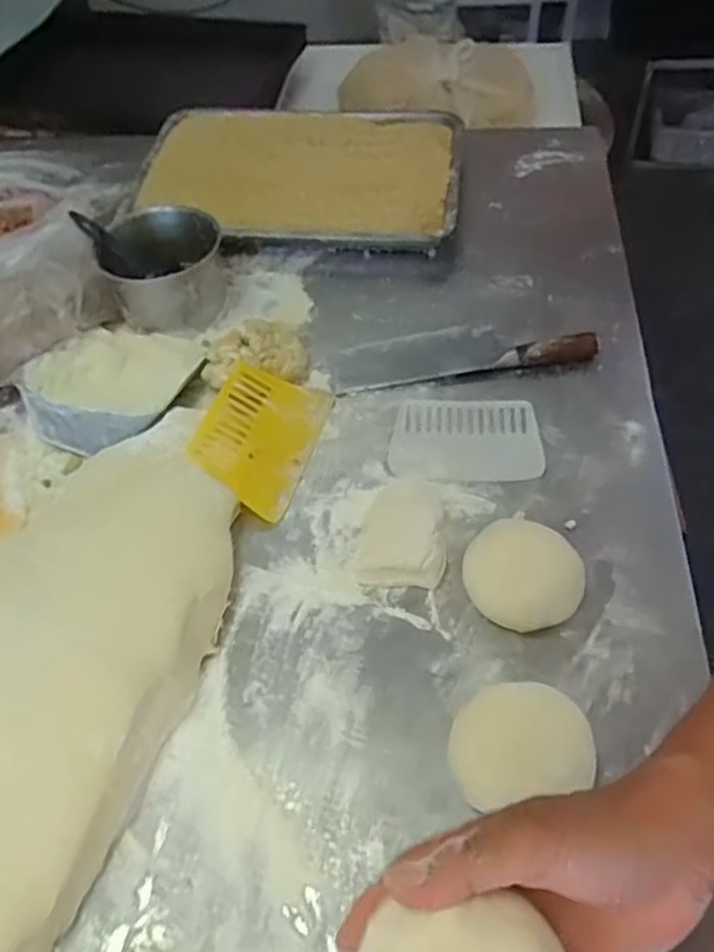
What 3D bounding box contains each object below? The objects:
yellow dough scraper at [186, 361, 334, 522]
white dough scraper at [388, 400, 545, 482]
[{"bbox_3d":[-0.104,-0.049,0.768,0.118,0.008,0.179,30,52,-12],"label":"yellow dough scraper"},{"bbox_3d":[0.120,-0.040,0.784,0.161,0.011,0.112,0,52,5],"label":"white dough scraper"}]

